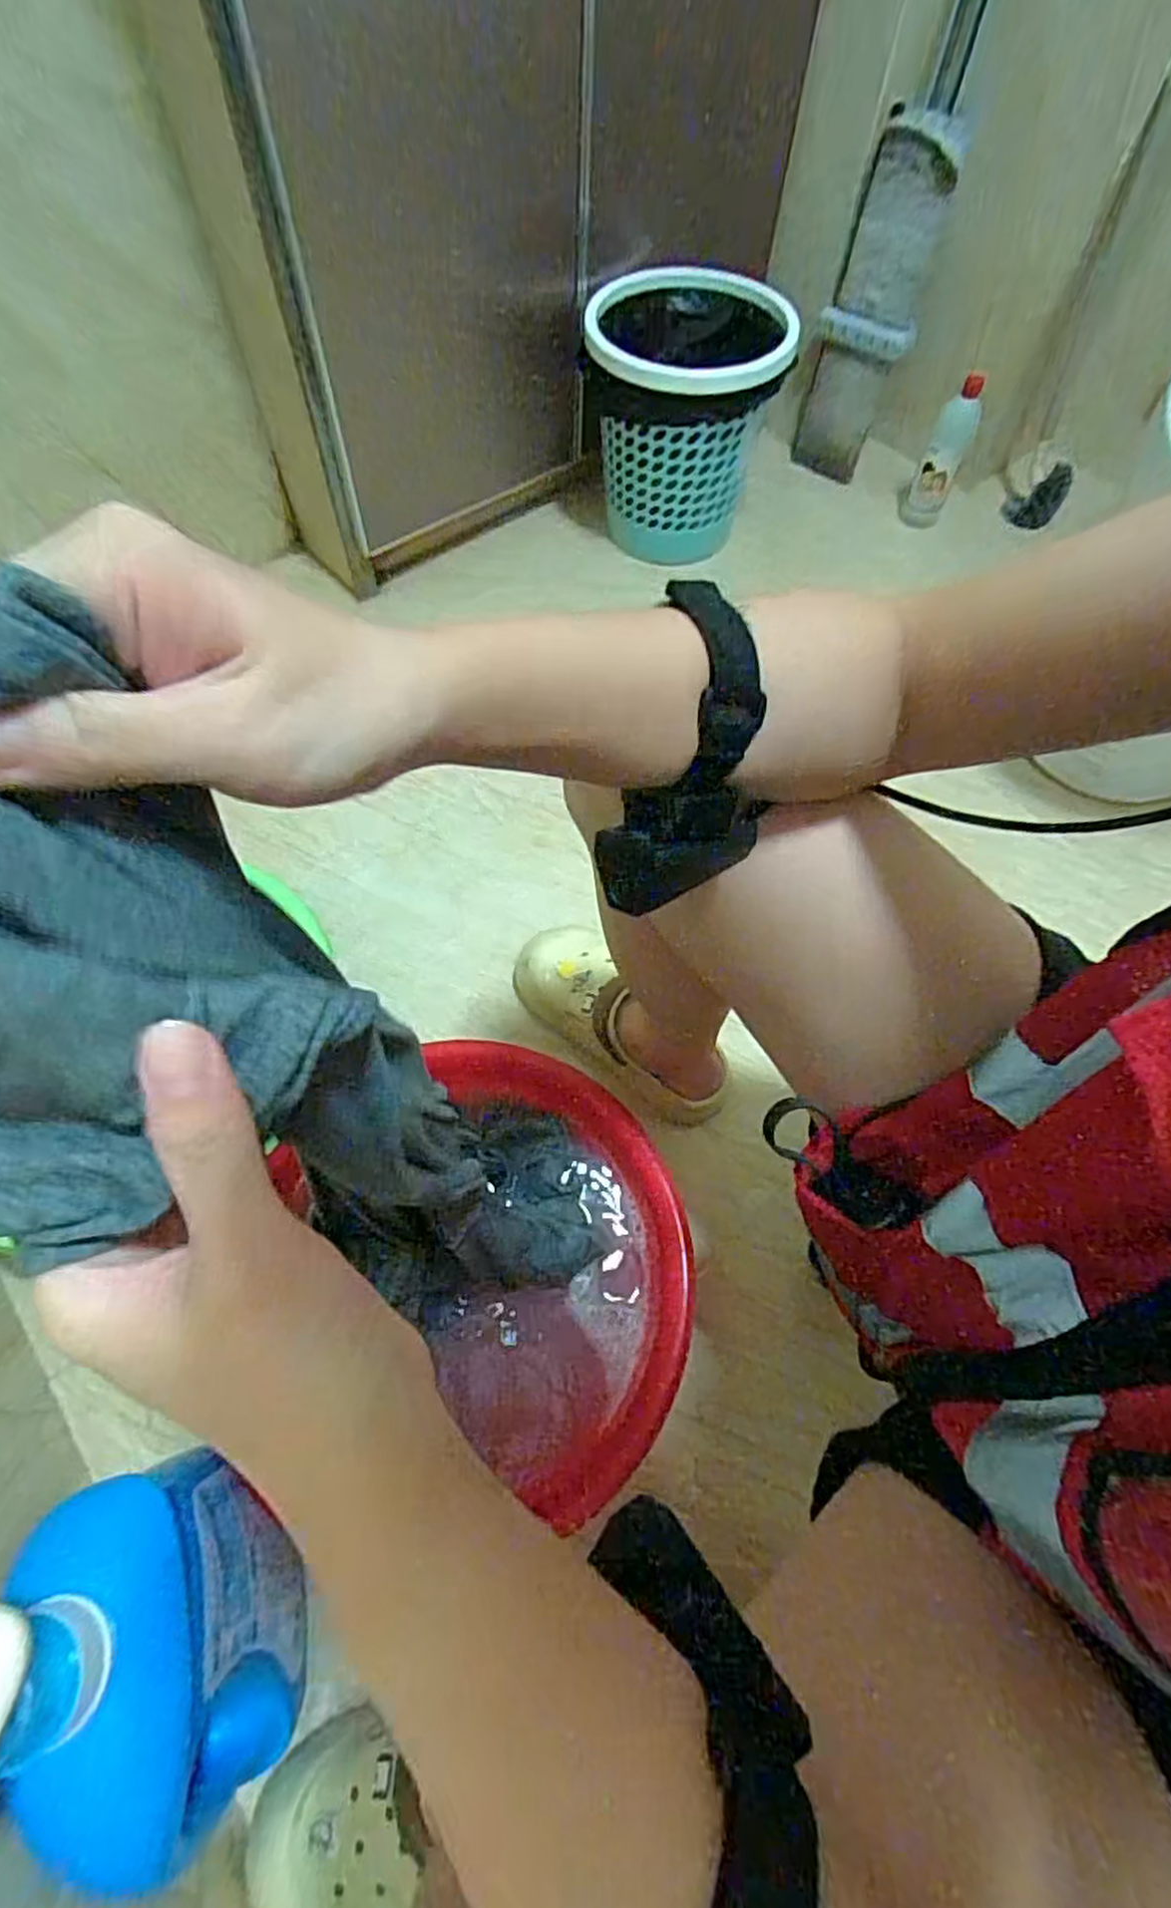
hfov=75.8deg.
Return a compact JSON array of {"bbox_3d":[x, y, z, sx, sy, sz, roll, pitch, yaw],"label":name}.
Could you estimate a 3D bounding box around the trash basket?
[{"bbox_3d":[0.129,-0.764,1.077,0.262,0.276,0.302,1,62,-1],"label":"trash basket"}]

